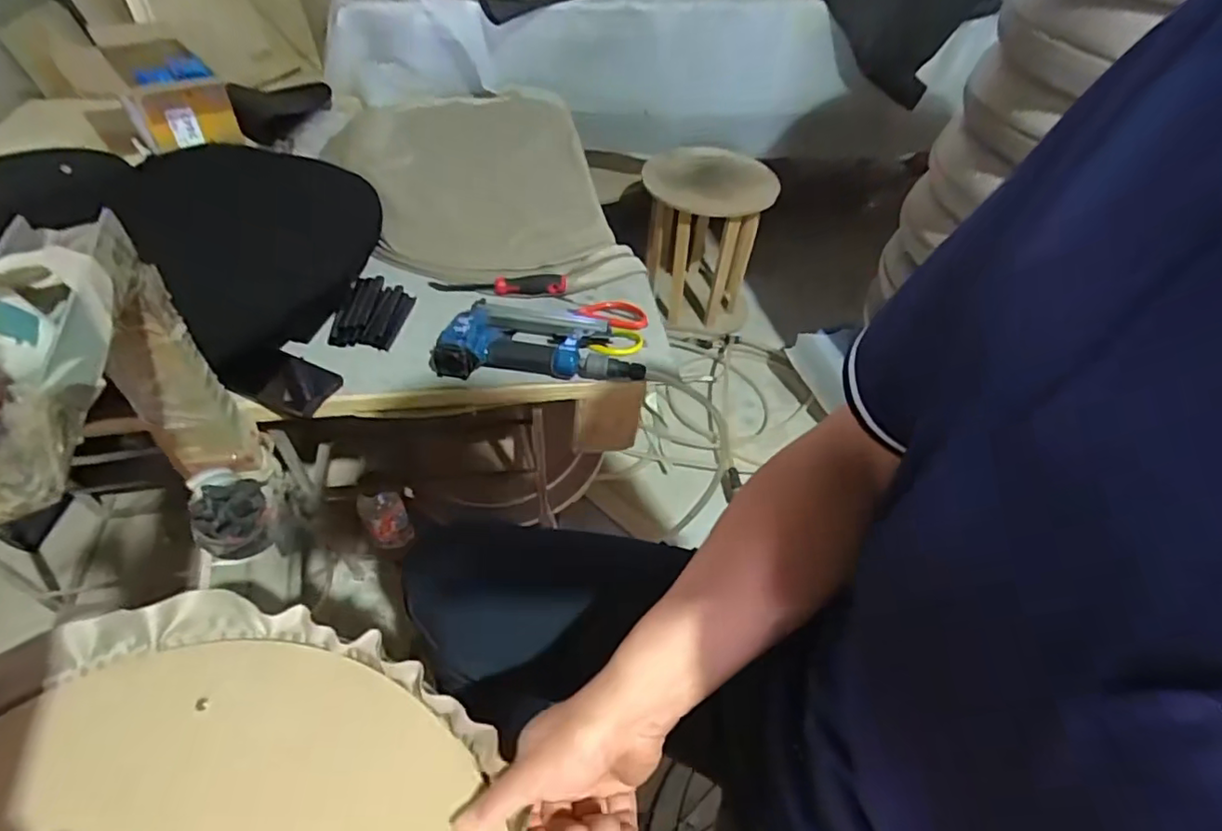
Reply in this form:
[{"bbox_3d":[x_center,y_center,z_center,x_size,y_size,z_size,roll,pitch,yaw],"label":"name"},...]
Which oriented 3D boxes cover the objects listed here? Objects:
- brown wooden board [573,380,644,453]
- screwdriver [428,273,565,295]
[{"bbox_3d":[-0.003,0.003,0.835,0.090,0.141,0.017,-5,48,-8],"label":"brown wooden board"},{"bbox_3d":[-0.165,-0.192,0.890,0.197,0.022,0.032,1,48,-3],"label":"screwdriver"}]

